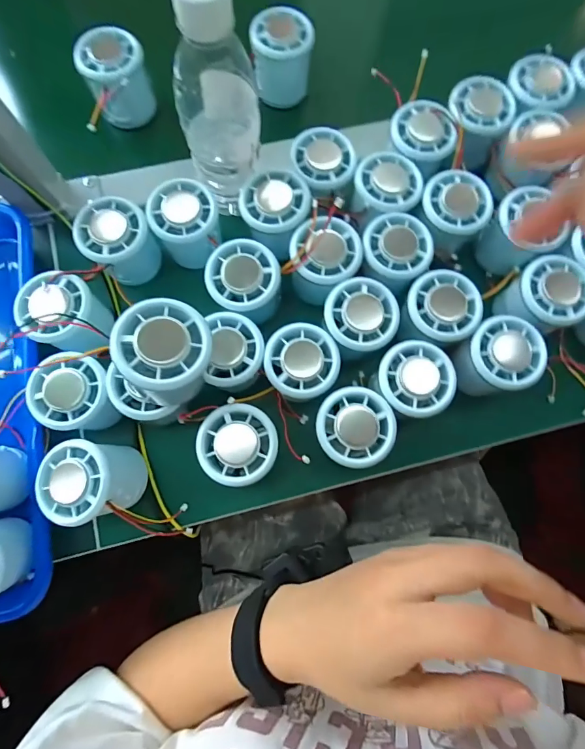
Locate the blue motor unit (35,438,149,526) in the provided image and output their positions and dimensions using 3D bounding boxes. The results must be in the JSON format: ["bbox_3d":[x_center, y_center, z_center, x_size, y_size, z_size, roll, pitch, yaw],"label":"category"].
[{"bbox_3d":[-0.147,0.078,0.293,0.058,0.054,0.053,0,78,-1],"label":"blue motor unit"}]

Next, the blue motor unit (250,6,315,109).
[{"bbox_3d":[-0.010,-0.311,0.395,0.059,0.060,0.054,-2,78,-2],"label":"blue motor unit"}]

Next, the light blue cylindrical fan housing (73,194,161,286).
[{"bbox_3d":[-0.146,-0.111,0.344,0.054,0.063,0.051,0,78,-1],"label":"light blue cylindrical fan housing"}]

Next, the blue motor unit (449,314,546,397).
[{"bbox_3d":[0.165,-0.012,0.329,0.056,0.053,0.055,0,78,-1],"label":"blue motor unit"}]

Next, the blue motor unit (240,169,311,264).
[{"bbox_3d":[-0.014,-0.137,0.345,0.056,0.047,0.051,0,78,-1],"label":"blue motor unit"}]

